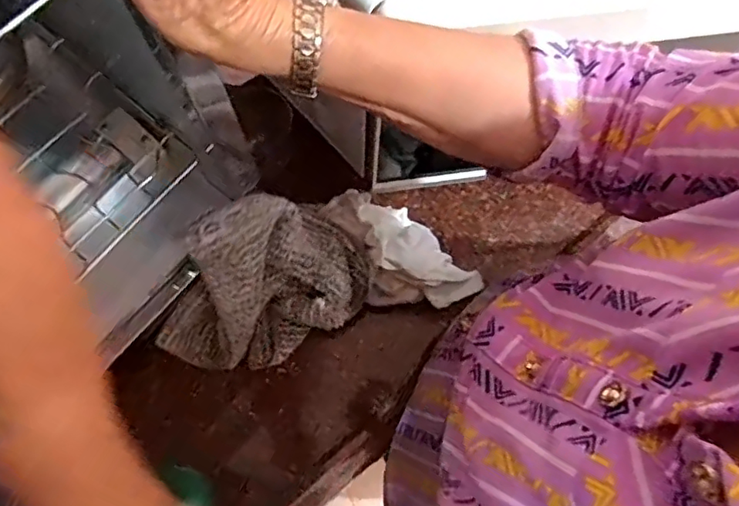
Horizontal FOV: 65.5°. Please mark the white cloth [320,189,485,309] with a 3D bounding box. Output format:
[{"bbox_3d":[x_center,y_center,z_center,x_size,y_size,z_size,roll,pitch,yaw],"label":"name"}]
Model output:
[{"bbox_3d":[0.025,-0.001,0.548,0.088,0.069,0.152,-44,79,-12],"label":"white cloth"}]

